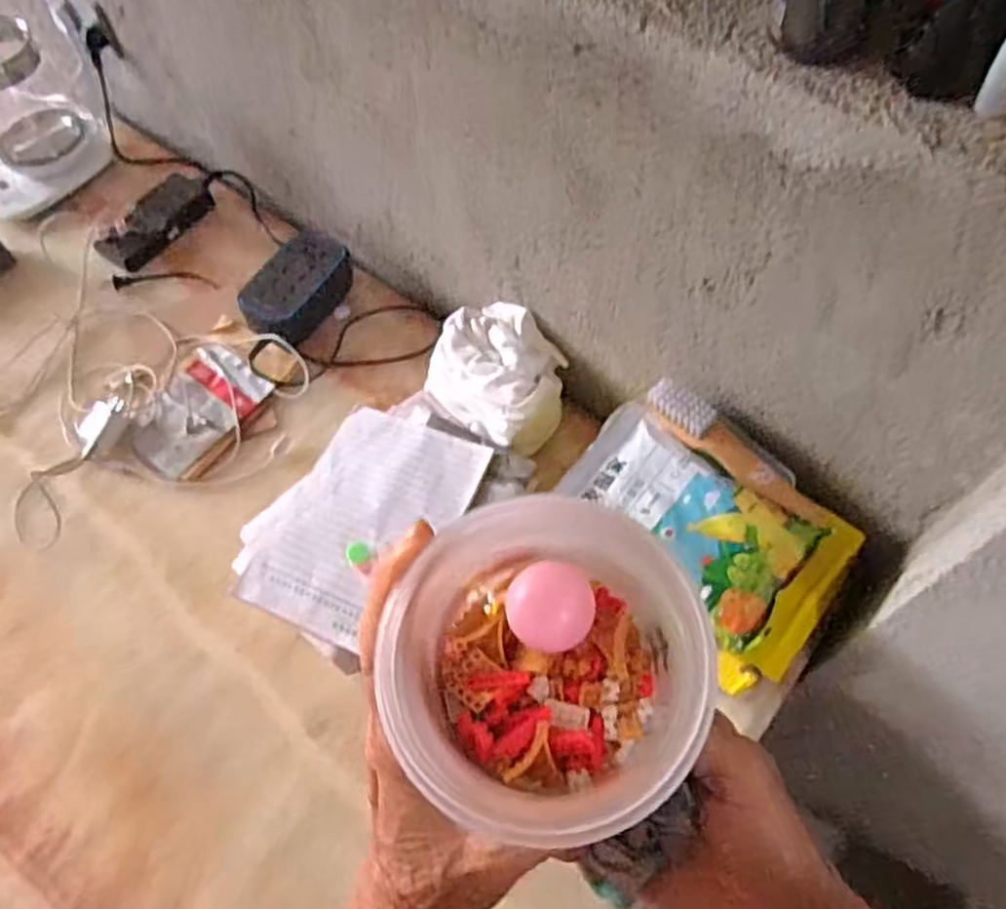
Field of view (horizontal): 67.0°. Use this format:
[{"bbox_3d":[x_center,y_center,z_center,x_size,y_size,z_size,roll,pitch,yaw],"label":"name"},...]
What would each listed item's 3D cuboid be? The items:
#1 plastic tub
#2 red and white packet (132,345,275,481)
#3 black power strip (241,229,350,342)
[{"bbox_3d":[0.014,0.071,0.247,0.094,0.080,0.096,-1,62,3],"label":"plastic tub"},{"bbox_3d":[-0.376,-0.055,0.937,0.112,0.007,0.164,29,67,18],"label":"red and white packet"},{"bbox_3d":[-0.262,-0.213,0.978,0.091,0.059,0.149,25,66,16],"label":"black power strip"}]

